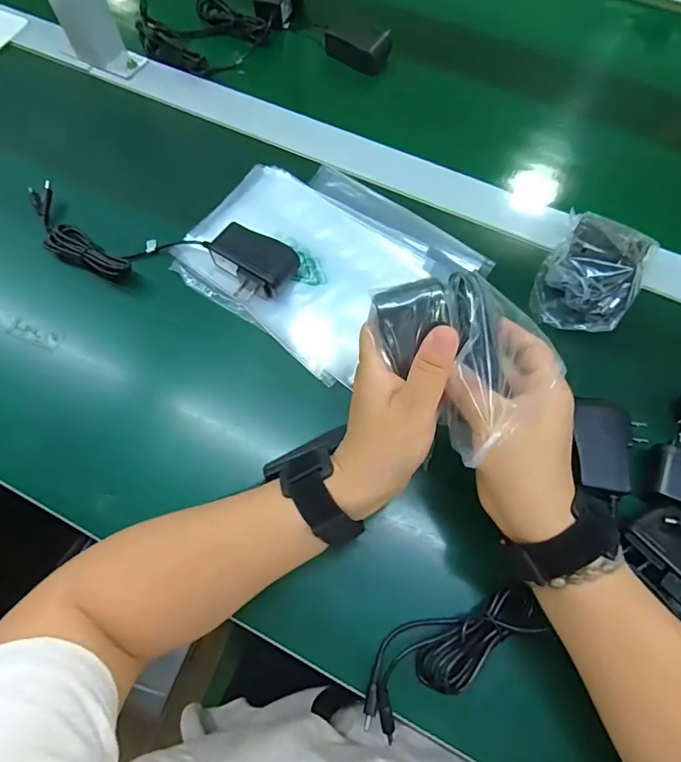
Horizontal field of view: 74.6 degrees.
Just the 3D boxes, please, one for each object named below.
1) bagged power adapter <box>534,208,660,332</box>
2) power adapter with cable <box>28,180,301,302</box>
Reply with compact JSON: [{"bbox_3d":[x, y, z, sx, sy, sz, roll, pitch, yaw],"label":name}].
[{"bbox_3d":[0.218,-0.093,0.387,0.074,0.052,0.114,32,72,12],"label":"bagged power adapter"},{"bbox_3d":[-0.171,-0.128,0.411,0.269,0.032,0.088,10,69,4],"label":"power adapter with cable"}]

